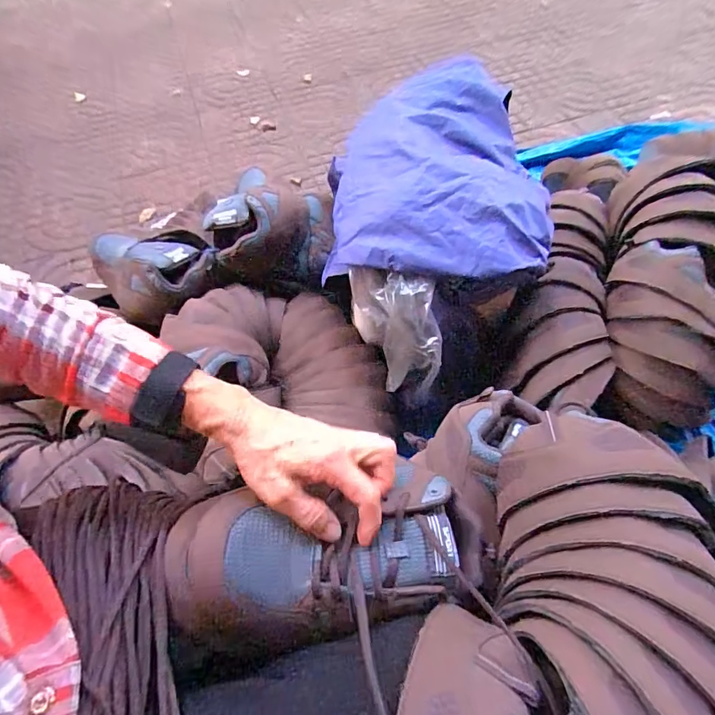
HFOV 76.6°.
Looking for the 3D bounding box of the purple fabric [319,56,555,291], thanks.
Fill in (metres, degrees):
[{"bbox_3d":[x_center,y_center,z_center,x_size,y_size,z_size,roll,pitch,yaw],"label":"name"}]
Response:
[{"bbox_3d":[0.105,-0.269,0.625,0.299,0.098,0.342,-1,58,4],"label":"purple fabric"}]

